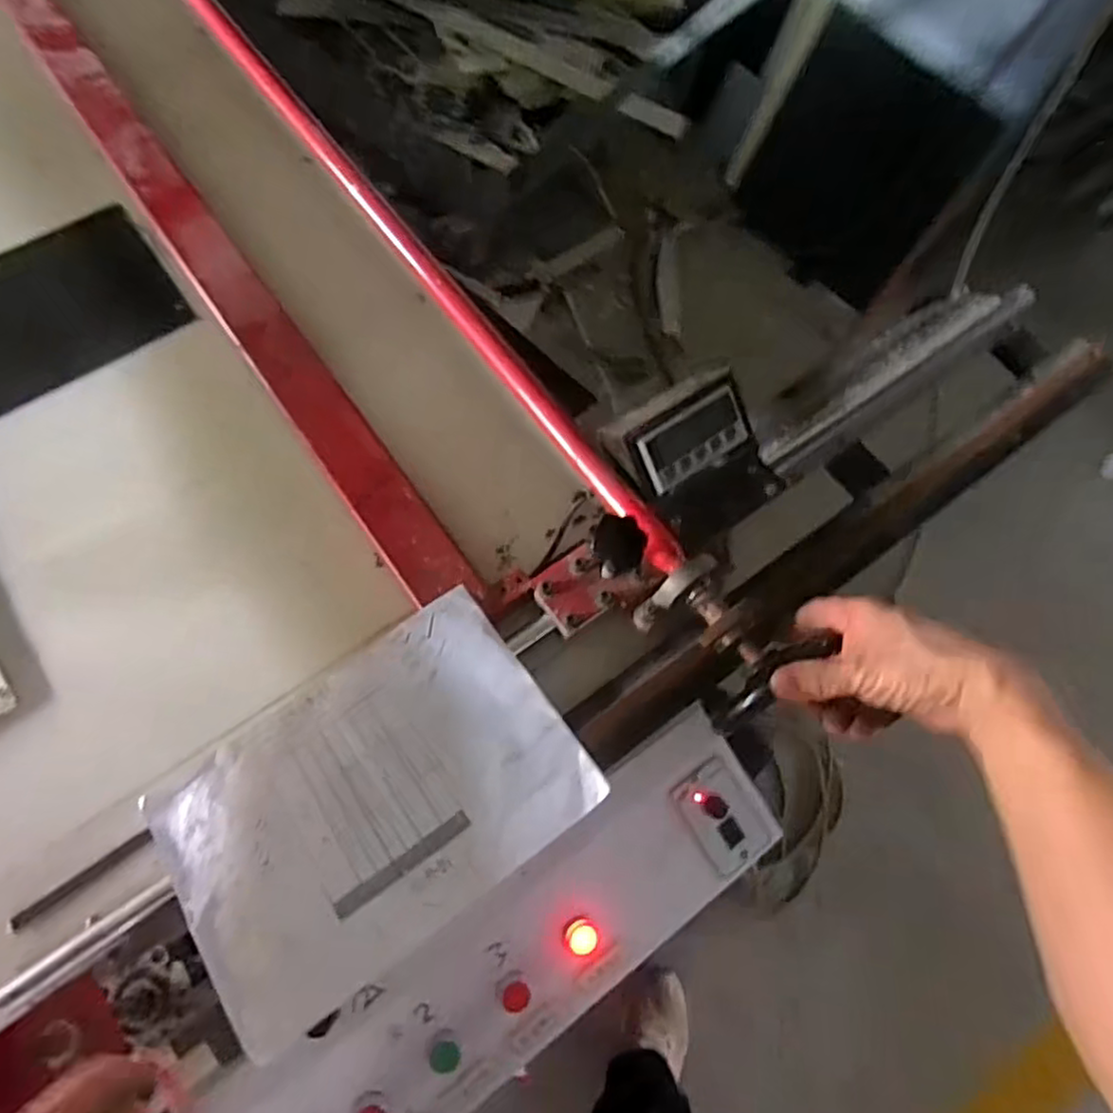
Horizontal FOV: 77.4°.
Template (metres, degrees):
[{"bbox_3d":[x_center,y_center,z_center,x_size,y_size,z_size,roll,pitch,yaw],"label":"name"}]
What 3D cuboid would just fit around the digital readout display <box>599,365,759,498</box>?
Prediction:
[{"bbox_3d":[0.103,-0.105,0.594,0.118,0.044,0.068,-30,114,-11],"label":"digital readout display"}]

